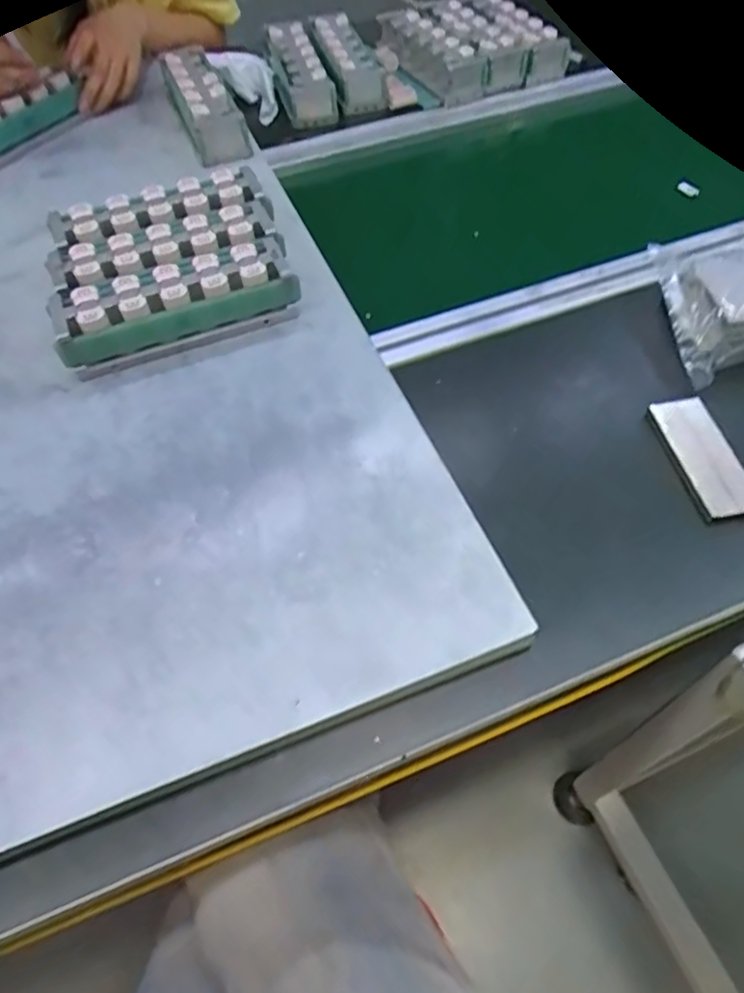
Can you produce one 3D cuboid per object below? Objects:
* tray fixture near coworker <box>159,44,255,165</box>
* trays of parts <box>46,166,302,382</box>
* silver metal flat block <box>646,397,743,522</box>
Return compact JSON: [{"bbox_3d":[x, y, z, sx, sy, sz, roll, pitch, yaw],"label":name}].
[{"bbox_3d":[-0.198,-0.461,0.744,0.066,0.052,0.199,-18,56,-10],"label":"tray fixture near coworker"},{"bbox_3d":[-0.180,-0.206,0.562,0.201,0.049,0.195,-17,55,-10],"label":"trays of parts"},{"bbox_3d":[0.255,-0.033,0.483,0.047,0.006,0.108,-9,54,-4],"label":"silver metal flat block"}]

